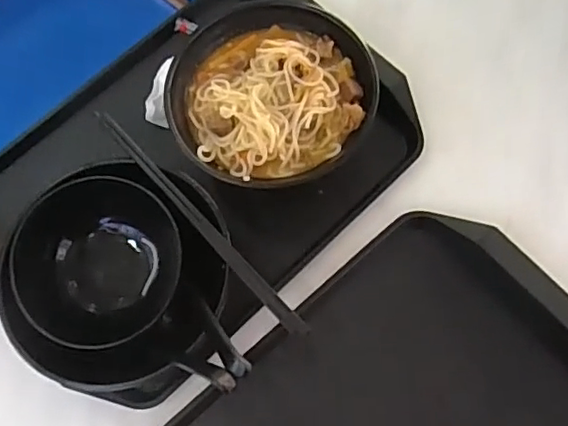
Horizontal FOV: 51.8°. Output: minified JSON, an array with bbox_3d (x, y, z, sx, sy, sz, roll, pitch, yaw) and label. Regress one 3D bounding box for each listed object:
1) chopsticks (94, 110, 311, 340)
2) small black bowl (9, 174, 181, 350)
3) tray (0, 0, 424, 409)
[{"bbox_3d":[-0.073,0.006,0.494,0.014,0.017,0.257,-41,75,-15],"label":"chopsticks"},{"bbox_3d":[-0.159,0.041,0.500,0.127,0.051,0.135,0,69,-1],"label":"small black bowl"},{"bbox_3d":[-0.079,-0.042,0.543,0.420,0.083,0.326,-44,75,-11],"label":"tray"}]

